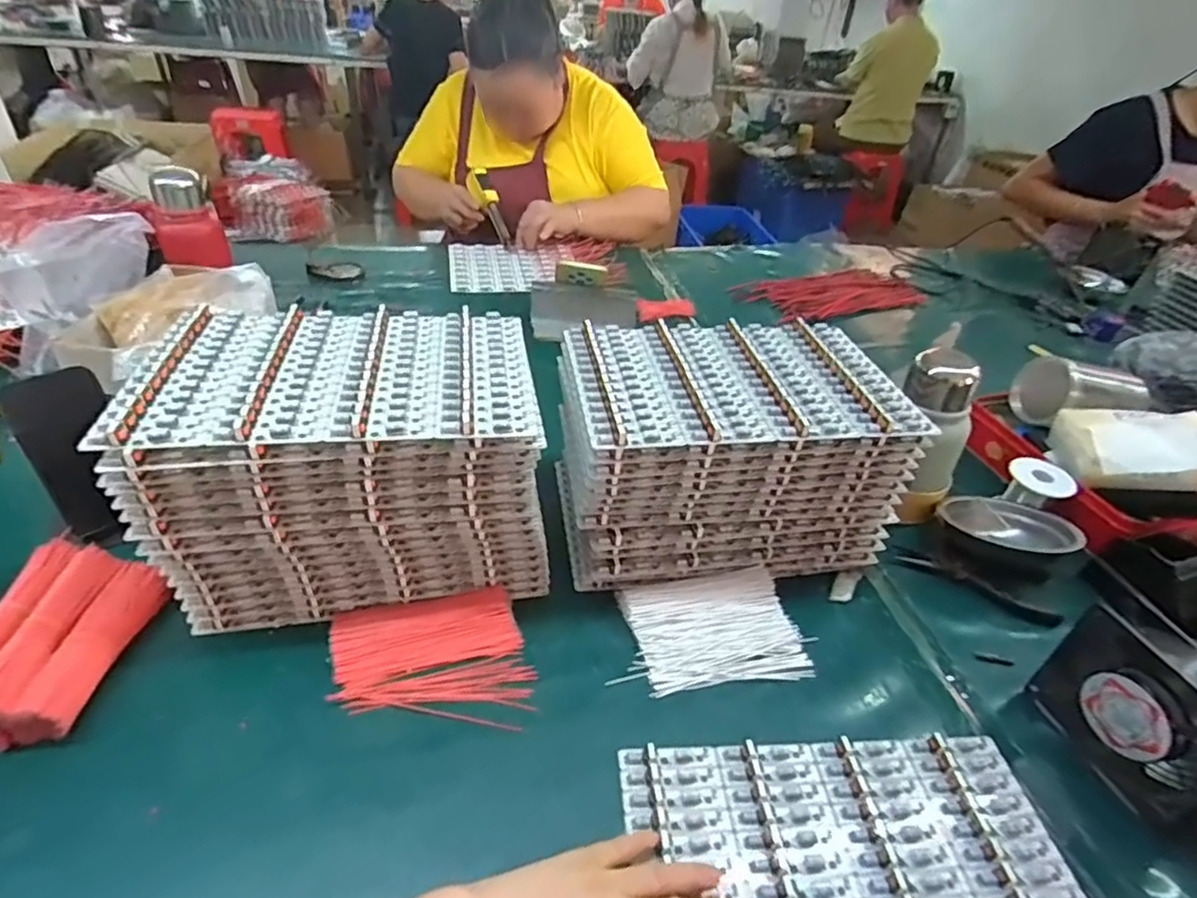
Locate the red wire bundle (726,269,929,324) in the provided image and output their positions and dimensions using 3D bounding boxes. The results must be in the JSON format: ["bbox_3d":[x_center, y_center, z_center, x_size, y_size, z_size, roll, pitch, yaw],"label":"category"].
[{"bbox_3d":[0.464,-0.293,1.183,0.373,0.046,0.166,-12,41,-22],"label":"red wire bundle"}]

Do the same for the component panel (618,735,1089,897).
[{"bbox_3d":[0.174,0.287,0.410,0.298,0.011,0.191,1,38,-6],"label":"component panel"}]

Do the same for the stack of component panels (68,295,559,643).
[{"bbox_3d":[-0.210,0.011,0.565,0.306,0.203,0.187,-3,38,-12],"label":"stack of component panels"}]

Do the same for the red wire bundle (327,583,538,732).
[{"bbox_3d":[-0.137,0.174,0.516,0.153,0.015,0.123,-4,39,-14],"label":"red wire bundle"}]

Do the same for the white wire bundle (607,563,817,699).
[{"bbox_3d":[0.103,0.161,0.565,0.157,0.016,0.109,-3,38,-12],"label":"white wire bundle"}]

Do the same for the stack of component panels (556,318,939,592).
[{"bbox_3d":[0.121,0.003,0.627,0.301,0.187,0.181,-3,39,-12],"label":"stack of component panels"}]

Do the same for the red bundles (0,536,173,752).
[{"bbox_3d":[-0.428,0.146,0.487,0.120,0.043,0.154,8,38,2],"label":"red bundles"}]

